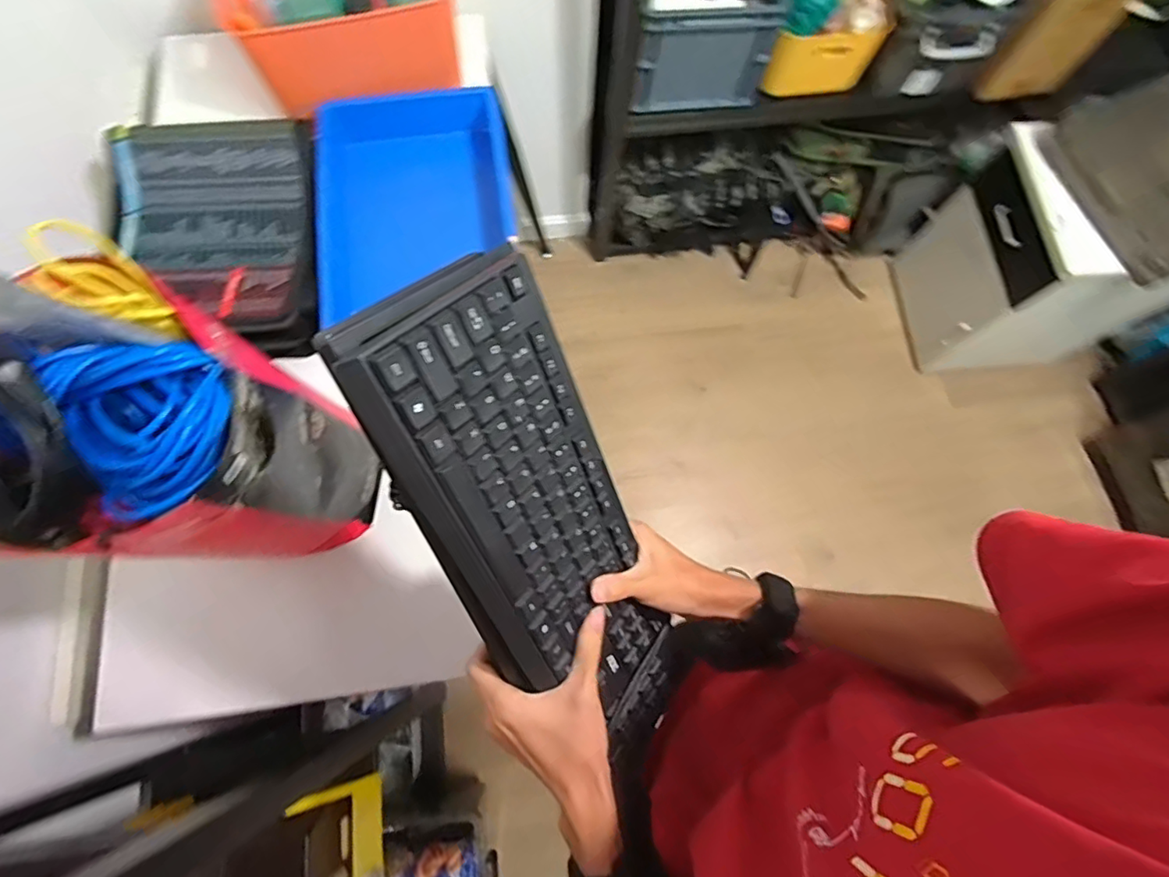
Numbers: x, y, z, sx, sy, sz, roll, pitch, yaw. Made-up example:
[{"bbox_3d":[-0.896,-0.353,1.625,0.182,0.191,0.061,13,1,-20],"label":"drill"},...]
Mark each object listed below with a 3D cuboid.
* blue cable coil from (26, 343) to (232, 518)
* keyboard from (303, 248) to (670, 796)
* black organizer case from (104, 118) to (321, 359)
[{"bbox_3d":[-0.349,-0.015,0.457,0.121,0.050,0.148,-22,75,-8],"label":"blue cable coil"},{"bbox_3d":[-0.022,0.079,0.404,0.026,0.401,0.140,11,43,43],"label":"keyboard"},{"bbox_3d":[-0.573,-0.305,0.860,0.322,0.069,0.393,-7,73,-4],"label":"black organizer case"}]

